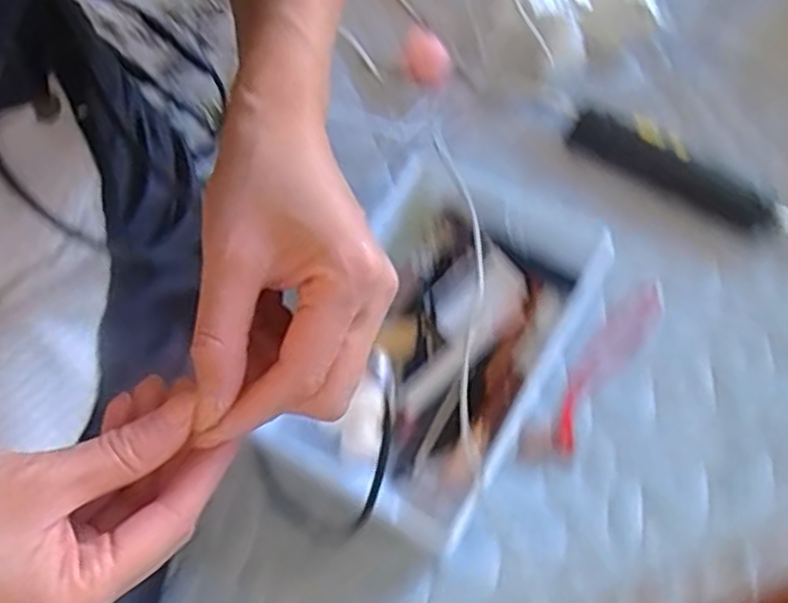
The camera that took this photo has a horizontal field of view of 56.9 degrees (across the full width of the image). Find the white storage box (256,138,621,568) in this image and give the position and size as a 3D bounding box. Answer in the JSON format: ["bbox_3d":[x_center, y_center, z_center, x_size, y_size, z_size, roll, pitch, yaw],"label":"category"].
[{"bbox_3d":[0.028,0.022,0.479,0.153,0.051,0.251,30,73,12],"label":"white storage box"}]

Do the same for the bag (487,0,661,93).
[{"bbox_3d":[0.141,-0.221,0.577,0.136,0.059,0.104,10,68,5],"label":"bag"}]

